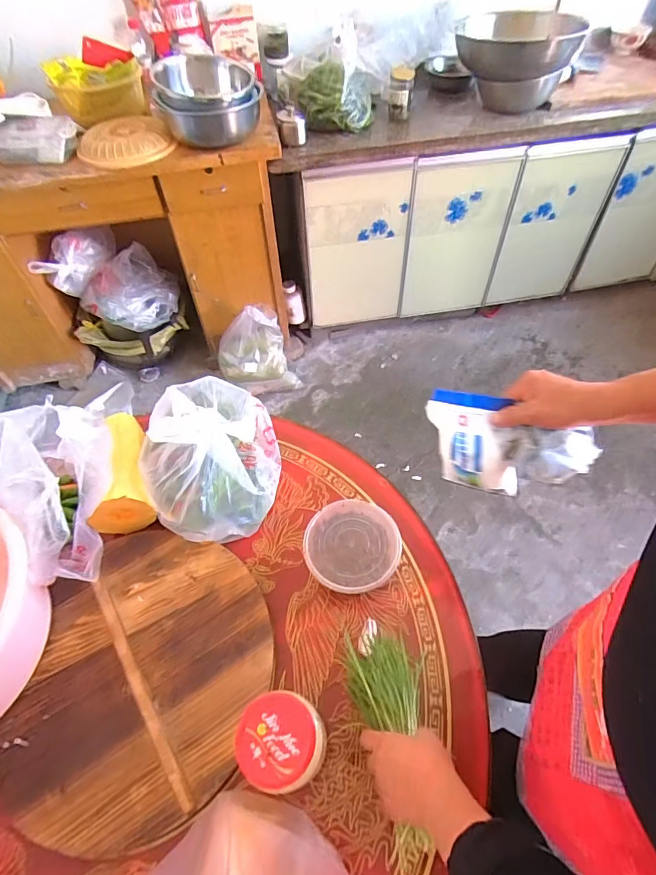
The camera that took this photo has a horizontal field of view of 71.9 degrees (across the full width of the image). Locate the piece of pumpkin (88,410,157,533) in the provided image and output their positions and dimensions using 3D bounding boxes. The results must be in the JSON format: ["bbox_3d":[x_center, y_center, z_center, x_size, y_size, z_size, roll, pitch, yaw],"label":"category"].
[{"bbox_3d":[-0.363,0.057,0.782,0.102,0.097,0.204,-20,55,-10],"label":"piece of pumpkin"}]

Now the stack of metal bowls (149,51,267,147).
[{"bbox_3d":[-0.306,-0.884,1.170,0.265,0.124,0.221,-17,55,-8],"label":"stack of metal bowls"}]

